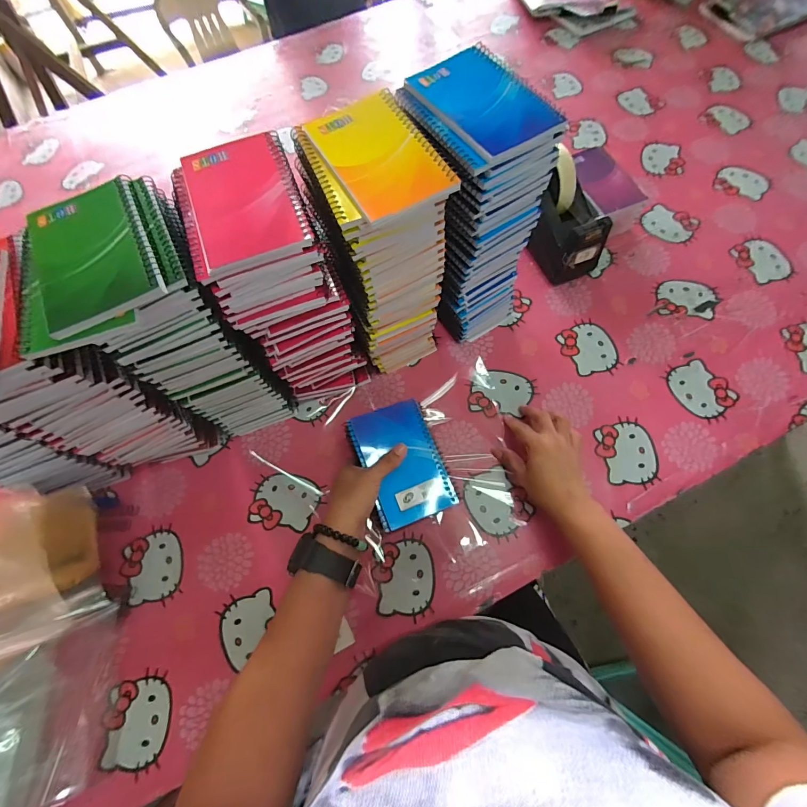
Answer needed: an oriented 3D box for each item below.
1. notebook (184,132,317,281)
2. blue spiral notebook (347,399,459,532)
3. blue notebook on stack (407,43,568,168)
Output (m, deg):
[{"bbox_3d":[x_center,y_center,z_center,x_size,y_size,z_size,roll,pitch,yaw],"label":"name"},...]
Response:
[{"bbox_3d":[-0.126,-0.165,0.294,0.081,0.015,0.133,-22,70,-5],"label":"notebook"},{"bbox_3d":[-0.002,0.066,0.413,0.089,0.010,0.129,-18,76,-15],"label":"blue spiral notebook"},{"bbox_3d":[0.071,-0.268,0.324,0.085,0.009,0.131,-32,71,-9],"label":"blue notebook on stack"}]

